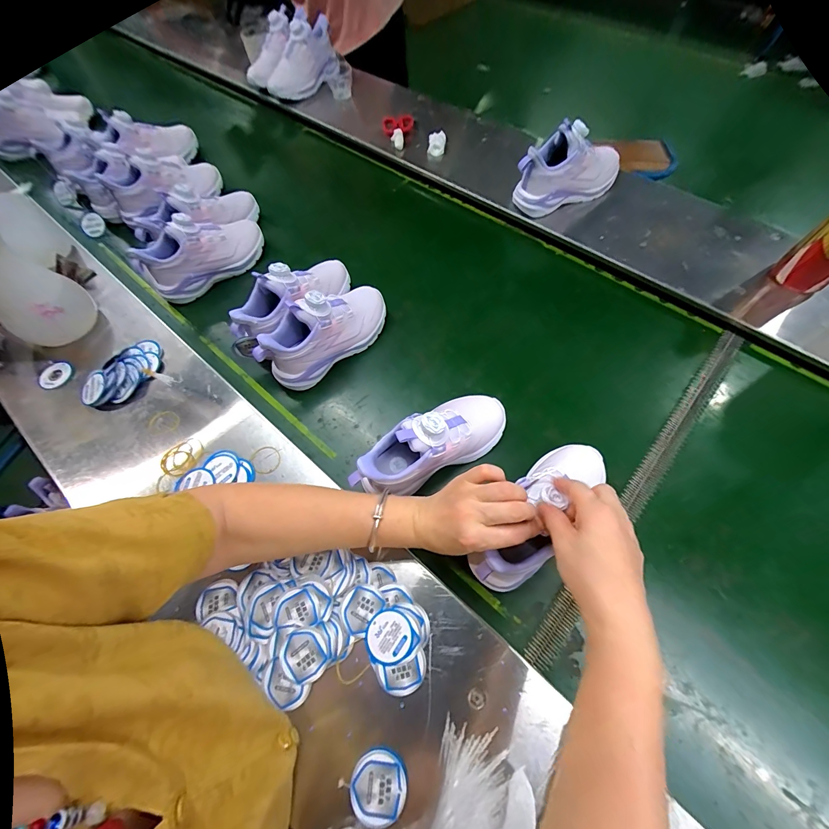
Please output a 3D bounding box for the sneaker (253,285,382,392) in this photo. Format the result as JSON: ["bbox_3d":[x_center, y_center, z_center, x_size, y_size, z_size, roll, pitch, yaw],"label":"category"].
[{"bbox_3d":[-0.123,-0.121,0.515,0.077,0.111,0.203,40,72,18],"label":"sneaker"}]

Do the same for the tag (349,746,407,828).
[{"bbox_3d":[-0.032,0.329,0.311,0.047,0.008,0.050,2,66,-3],"label":"tag"}]

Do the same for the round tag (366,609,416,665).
[{"bbox_3d":[-0.026,0.227,0.360,0.048,0.004,0.047,2,66,-3],"label":"round tag"}]

